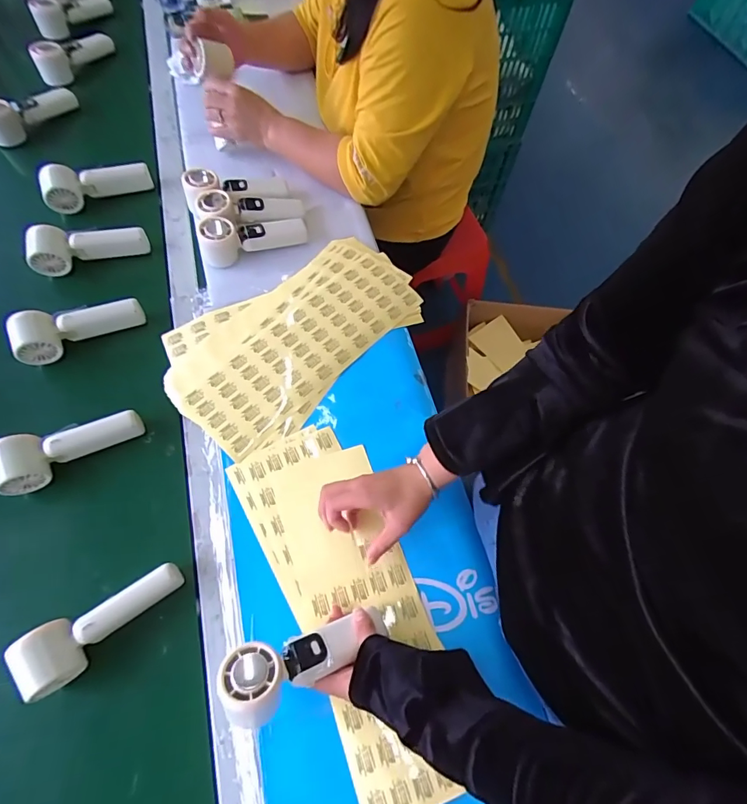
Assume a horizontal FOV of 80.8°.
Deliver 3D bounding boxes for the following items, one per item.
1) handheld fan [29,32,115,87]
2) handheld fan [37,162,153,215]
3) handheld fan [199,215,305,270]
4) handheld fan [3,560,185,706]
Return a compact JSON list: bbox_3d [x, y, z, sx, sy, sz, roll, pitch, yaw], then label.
[{"bbox_3d":[-0.590,-0.685,0.860,0.059,0.060,0.146,28,69,13],"label":"handheld fan"},{"bbox_3d":[-0.452,-0.355,0.716,0.161,0.056,0.046,-8,67,-2],"label":"handheld fan"},{"bbox_3d":[-0.185,-0.258,0.684,0.163,0.048,0.055,-17,66,-21],"label":"handheld fan"},{"bbox_3d":[-0.288,0.228,0.464,0.162,0.056,0.059,-41,72,-15],"label":"handheld fan"}]

